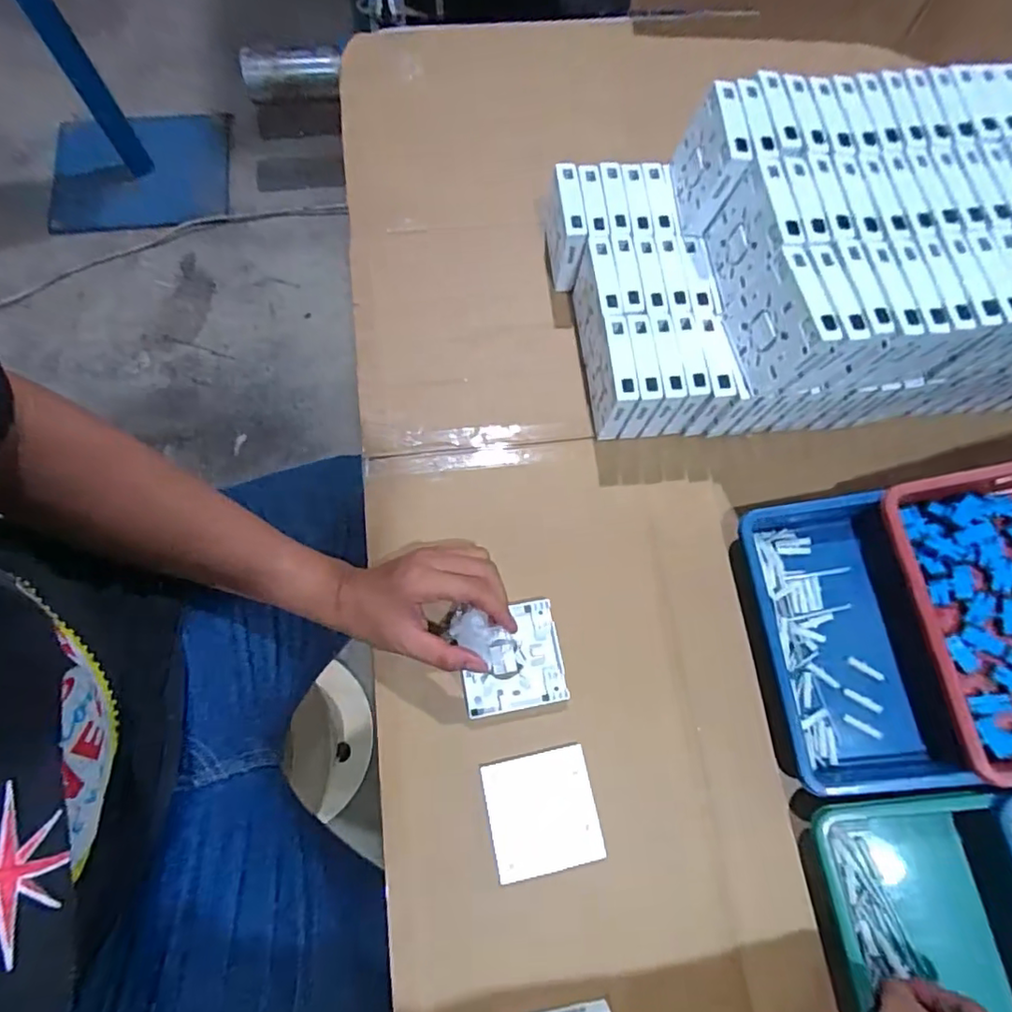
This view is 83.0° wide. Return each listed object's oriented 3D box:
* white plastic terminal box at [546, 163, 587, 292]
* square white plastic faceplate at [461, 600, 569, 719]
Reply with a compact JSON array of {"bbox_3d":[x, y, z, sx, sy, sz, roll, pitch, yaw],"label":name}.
[{"bbox_3d":[0.060,-0.282,0.588,0.027,0.092,0.078,-5,73,-4],"label":"white plastic terminal box"},{"bbox_3d":[0.004,0.133,0.500,0.085,0.008,0.087,-9,73,-5],"label":"square white plastic faceplate"}]

